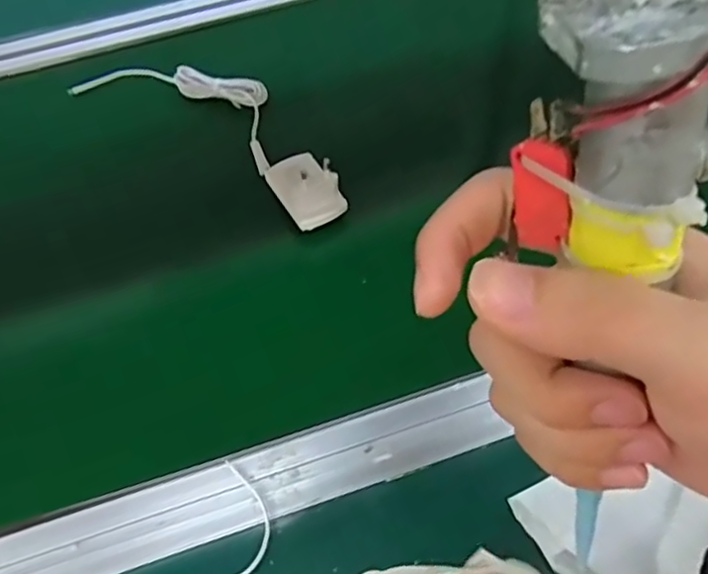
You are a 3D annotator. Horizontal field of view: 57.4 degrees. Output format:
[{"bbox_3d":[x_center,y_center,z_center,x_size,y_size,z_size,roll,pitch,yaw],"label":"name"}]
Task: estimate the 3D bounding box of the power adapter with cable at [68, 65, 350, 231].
[{"bbox_3d":[-0.105,-0.143,0.504,0.266,0.046,0.085,34,62,20],"label":"power adapter with cable"}]

